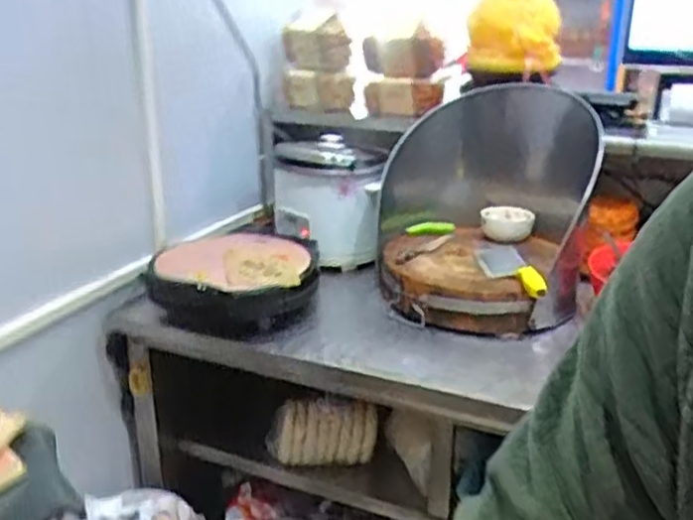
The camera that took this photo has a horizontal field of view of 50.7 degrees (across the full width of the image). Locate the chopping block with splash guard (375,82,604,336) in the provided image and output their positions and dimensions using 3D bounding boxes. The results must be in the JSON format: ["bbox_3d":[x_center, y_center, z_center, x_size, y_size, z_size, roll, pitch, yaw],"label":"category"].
[{"bbox_3d":[0.278,-0.128,1.471,0.407,0.374,0.480,0,20,0],"label":"chopping block with splash guard"}]

